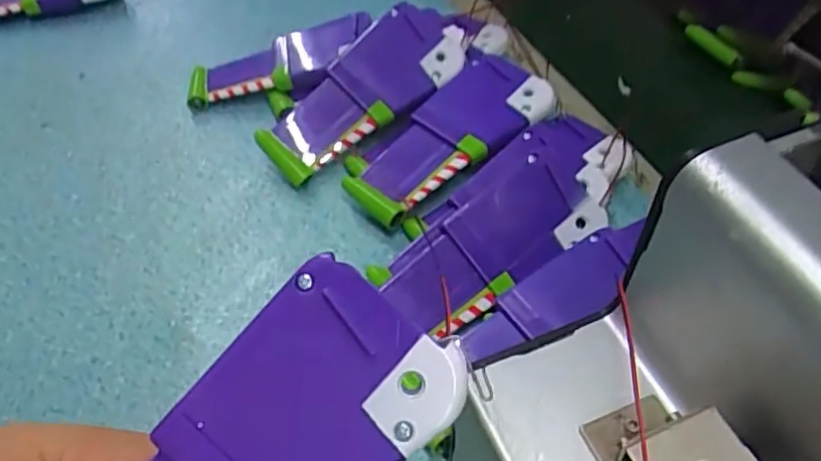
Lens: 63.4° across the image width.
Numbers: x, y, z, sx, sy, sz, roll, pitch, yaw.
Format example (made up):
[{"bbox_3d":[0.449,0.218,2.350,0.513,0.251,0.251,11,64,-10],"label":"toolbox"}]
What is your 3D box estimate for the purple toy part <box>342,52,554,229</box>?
[{"bbox_3d":[0.023,-0.049,0.352,0.058,0.017,0.123,31,57,24],"label":"purple toy part"}]

